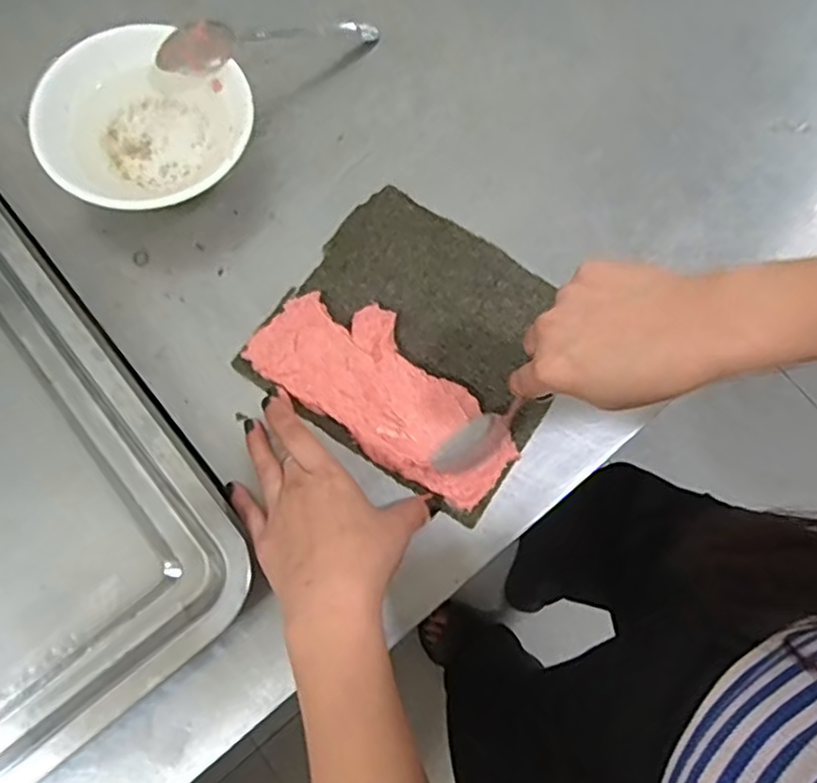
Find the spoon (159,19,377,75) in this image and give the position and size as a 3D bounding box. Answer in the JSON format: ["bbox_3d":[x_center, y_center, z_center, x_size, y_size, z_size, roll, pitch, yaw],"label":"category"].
[{"bbox_3d":[-0.101,-0.263,0.505,0.171,0.019,0.035,-23,75,-28],"label":"spoon"}]

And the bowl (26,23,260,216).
[{"bbox_3d":[-0.178,-0.180,0.479,0.132,0.057,0.132,0,74,-2],"label":"bowl"}]

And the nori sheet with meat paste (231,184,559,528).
[{"bbox_3d":[0.011,-0.036,0.467,0.192,0.016,0.177,34,76,8],"label":"nori sheet with meat paste"}]

